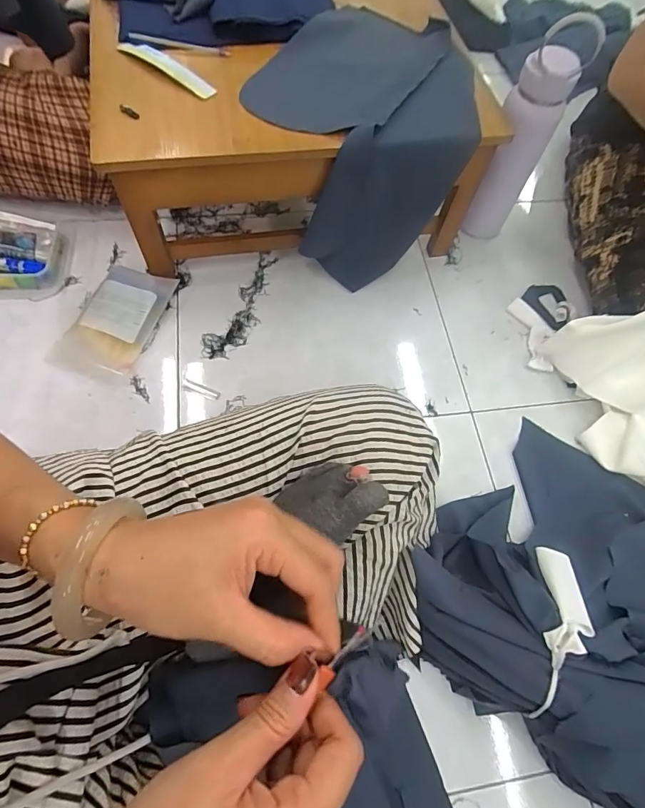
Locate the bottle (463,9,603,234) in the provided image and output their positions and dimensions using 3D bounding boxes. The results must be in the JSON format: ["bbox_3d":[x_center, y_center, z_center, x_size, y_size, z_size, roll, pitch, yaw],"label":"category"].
[{"bbox_3d":[0.278,-0.367,0.614,0.072,0.285,0.062,26,67,8],"label":"bottle"}]

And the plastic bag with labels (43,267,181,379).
[{"bbox_3d":[-0.295,-0.118,0.609,0.111,0.024,0.175,19,66,5],"label":"plastic bag with labels"}]

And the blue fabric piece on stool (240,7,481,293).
[{"bbox_3d":[0.052,-0.363,0.635,0.291,0.223,0.286,-26,70,-14],"label":"blue fabric piece on stool"}]

